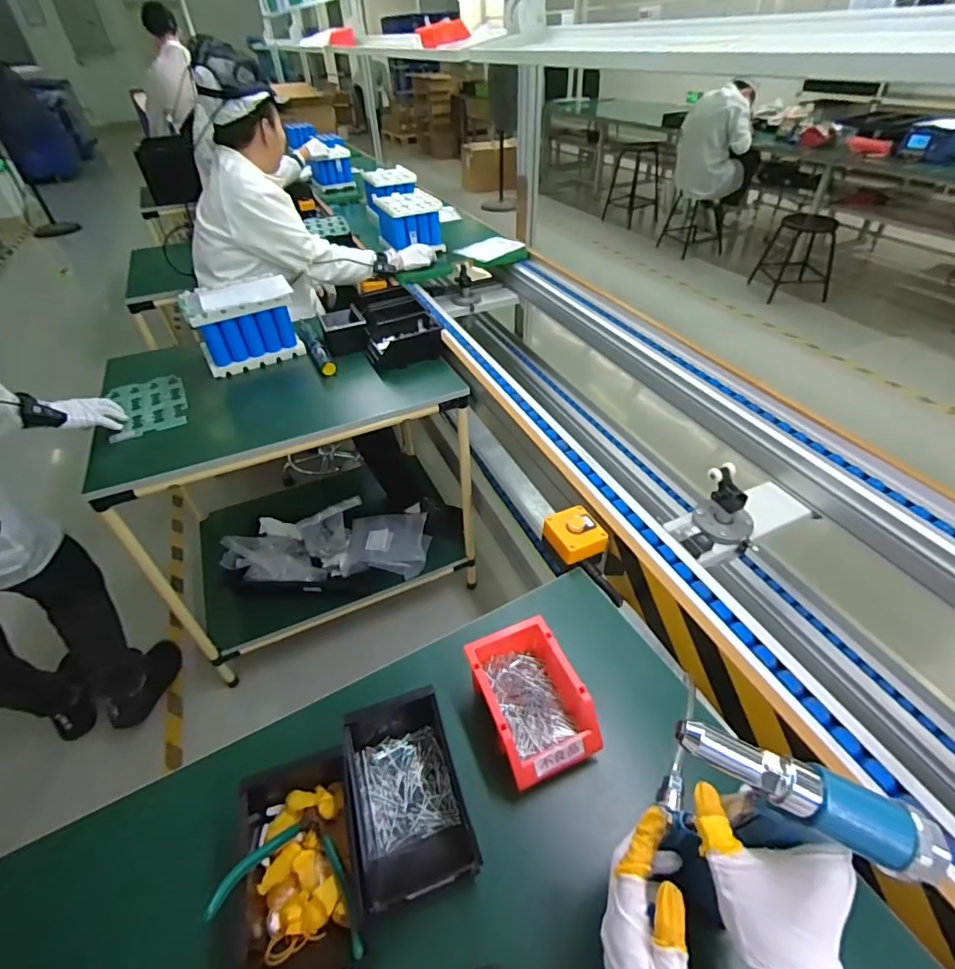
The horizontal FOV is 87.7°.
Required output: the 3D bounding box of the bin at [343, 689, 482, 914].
[{"bbox_3d":[-0.076,0.319,0.524,0.102,0.075,0.178,-15,45,-12],"label":"bin"}]

